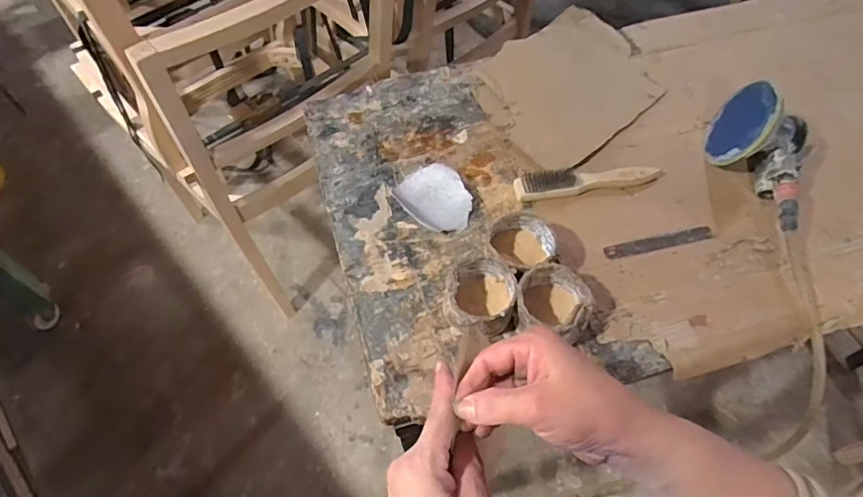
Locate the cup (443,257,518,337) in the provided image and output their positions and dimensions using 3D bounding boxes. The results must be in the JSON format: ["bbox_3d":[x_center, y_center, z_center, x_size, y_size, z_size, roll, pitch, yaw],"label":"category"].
[{"bbox_3d":[0.053,0.058,0.575,0.082,0.052,0.088,8,57,8],"label":"cup"}]

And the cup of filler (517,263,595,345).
[{"bbox_3d":[0.137,0.065,0.562,0.083,0.049,0.079,13,57,11],"label":"cup of filler"}]

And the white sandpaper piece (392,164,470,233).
[{"bbox_3d":[0.005,-0.070,0.671,0.075,0.030,0.112,-34,62,-19],"label":"white sandpaper piece"}]

